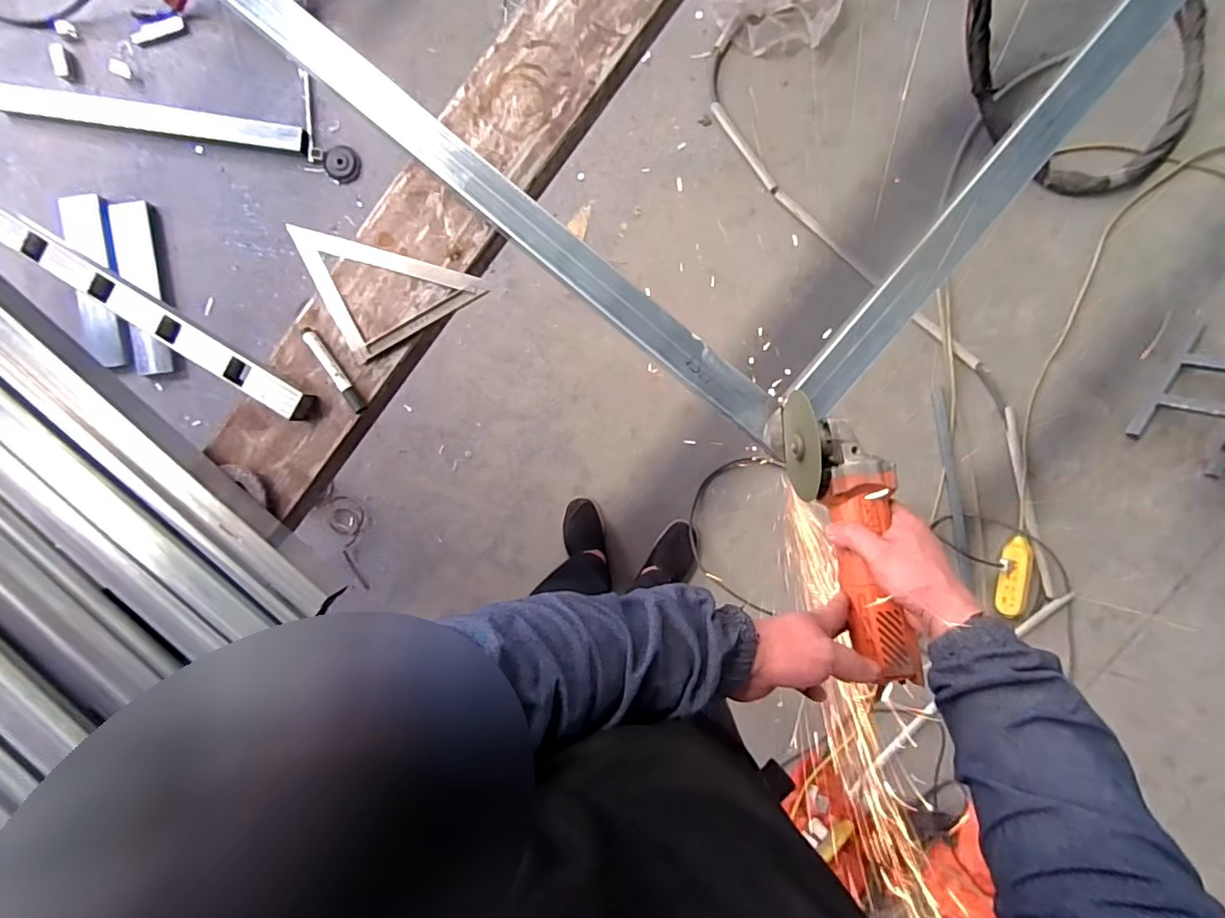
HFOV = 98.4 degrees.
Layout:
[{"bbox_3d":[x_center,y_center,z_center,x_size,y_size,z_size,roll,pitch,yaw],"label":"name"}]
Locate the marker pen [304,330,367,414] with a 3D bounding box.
[{"bbox_3d":[-0.360,-0.114,0.681,0.016,0.013,0.123,-34,91,4],"label":"marker pen"}]

